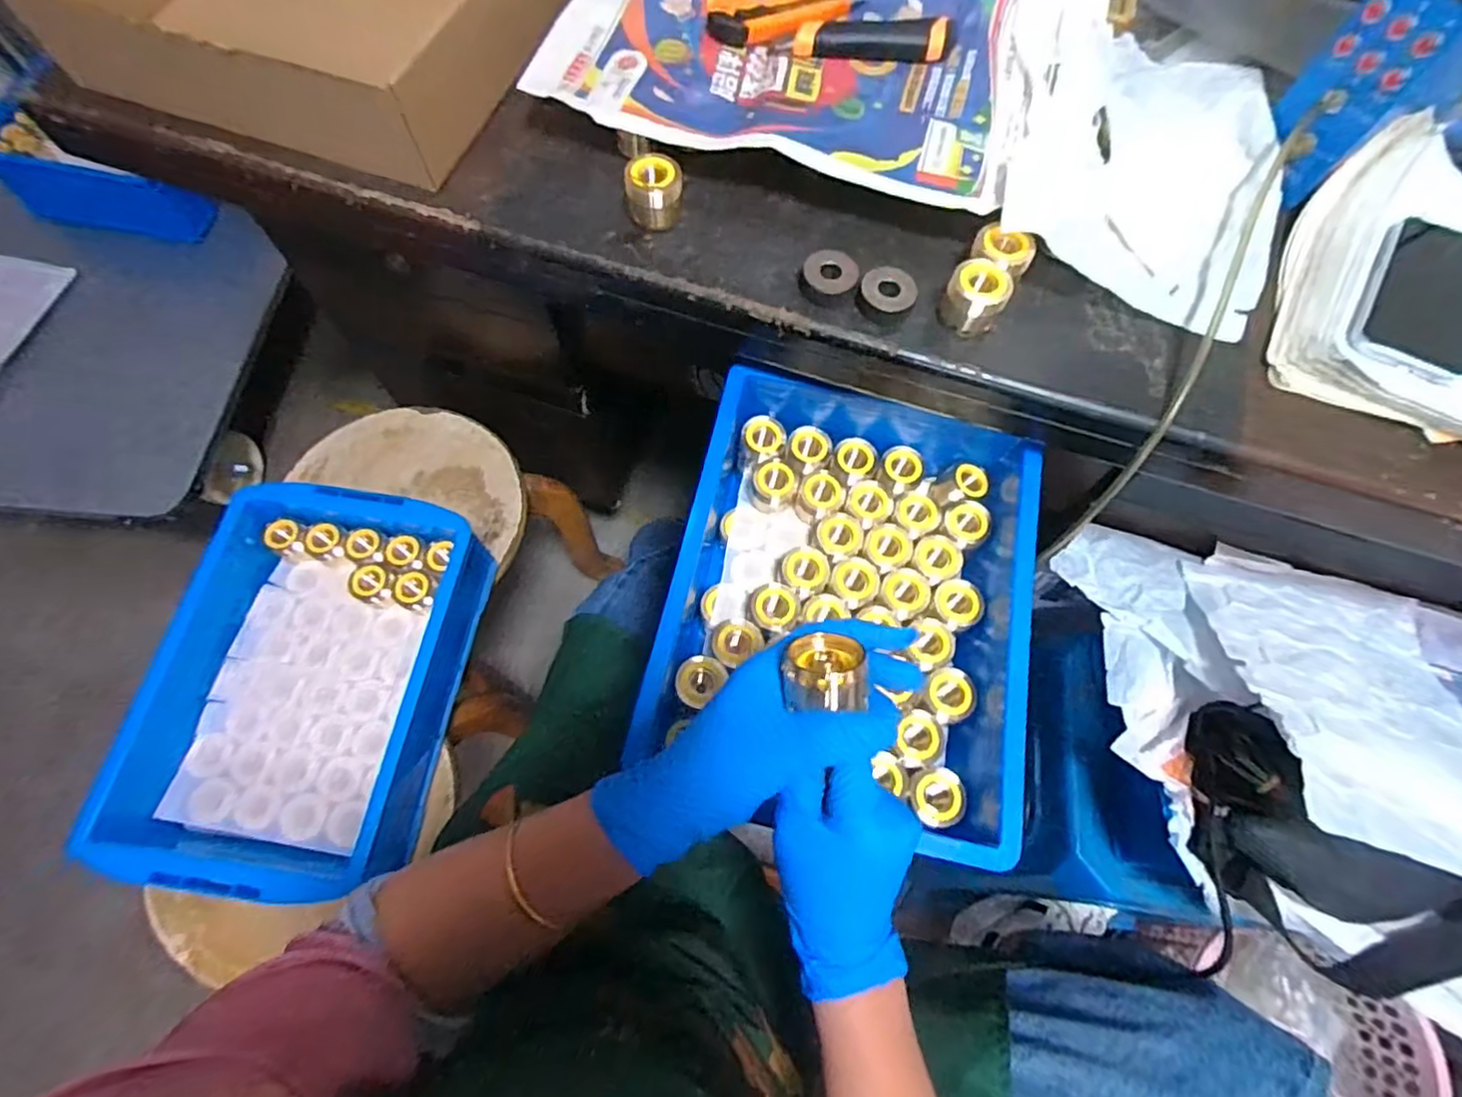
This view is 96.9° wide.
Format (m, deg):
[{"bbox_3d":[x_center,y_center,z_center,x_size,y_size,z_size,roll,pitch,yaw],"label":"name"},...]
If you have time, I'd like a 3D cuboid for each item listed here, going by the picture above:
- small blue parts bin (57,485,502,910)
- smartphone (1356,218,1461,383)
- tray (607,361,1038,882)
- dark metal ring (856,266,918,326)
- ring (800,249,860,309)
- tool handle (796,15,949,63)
[{"bbox_3d":[-0.401,0.126,0.632,0.232,0.101,0.366,9,69,1],"label":"small blue parts bin"},{"bbox_3d":[0.515,-0.184,0.472,0.075,0.007,0.140,30,71,9],"label":"smartphone"},{"bbox_3d":[0.091,0.036,0.531,0.260,0.108,0.358,13,69,3],"label":"tray"},{"bbox_3d":[0.115,-0.186,0.471,0.040,0.014,0.037,1,69,-2],"label":"dark metal ring"},{"bbox_3d":[0.073,-0.199,0.474,0.041,0.014,0.042,1,69,-2],"label":"ring"},{"bbox_3d":[0.117,-0.416,0.525,0.129,0.021,0.029,0,69,-2],"label":"tool handle"}]

